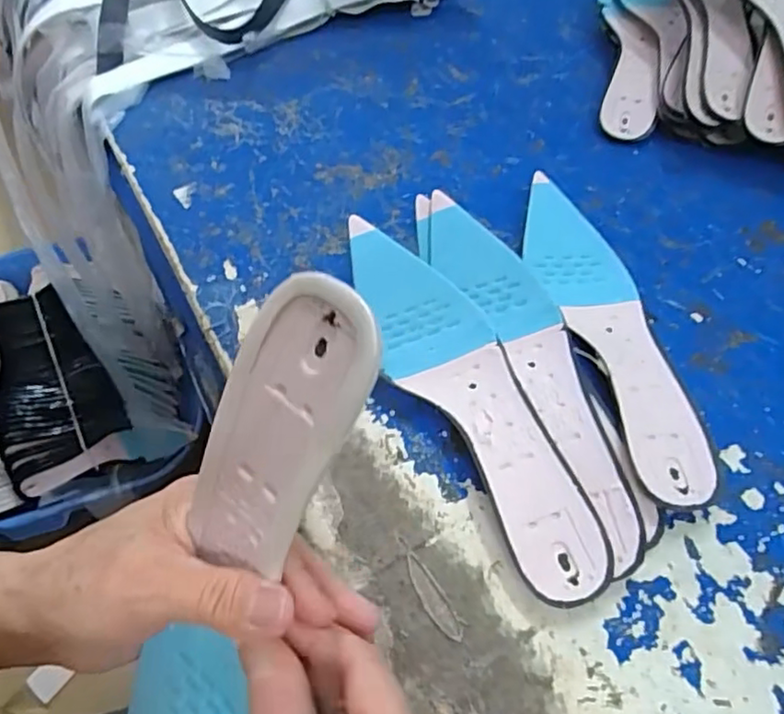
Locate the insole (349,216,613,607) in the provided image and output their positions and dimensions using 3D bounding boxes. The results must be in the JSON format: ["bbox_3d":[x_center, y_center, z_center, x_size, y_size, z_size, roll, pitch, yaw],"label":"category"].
[{"bbox_3d":[0.042,0.020,0.363,0.071,0.055,0.256,-22,57,-13],"label":"insole"}]

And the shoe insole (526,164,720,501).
[{"bbox_3d":[0.144,-0.020,0.404,0.066,0.033,0.246,-11,55,-6],"label":"shoe insole"}]

